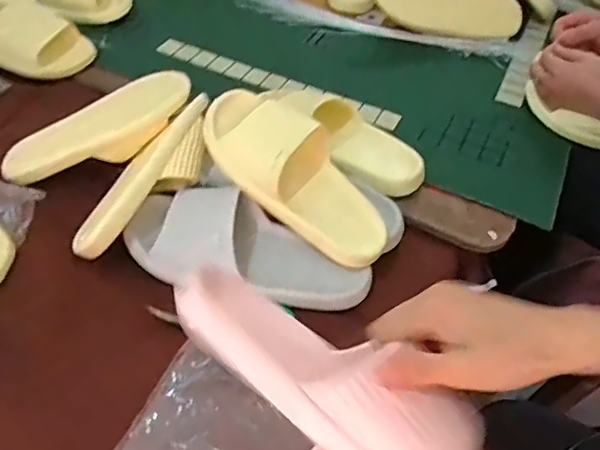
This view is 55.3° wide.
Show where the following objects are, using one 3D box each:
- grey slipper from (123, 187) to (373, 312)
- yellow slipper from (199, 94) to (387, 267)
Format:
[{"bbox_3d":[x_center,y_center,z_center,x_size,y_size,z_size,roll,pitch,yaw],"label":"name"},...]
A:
[{"bbox_3d":[-0.065,0.030,0.622,0.272,0.065,0.122,24,52,17],"label":"grey slipper"},{"bbox_3d":[0.000,-0.056,0.637,0.244,0.061,0.099,44,57,2],"label":"yellow slipper"}]

